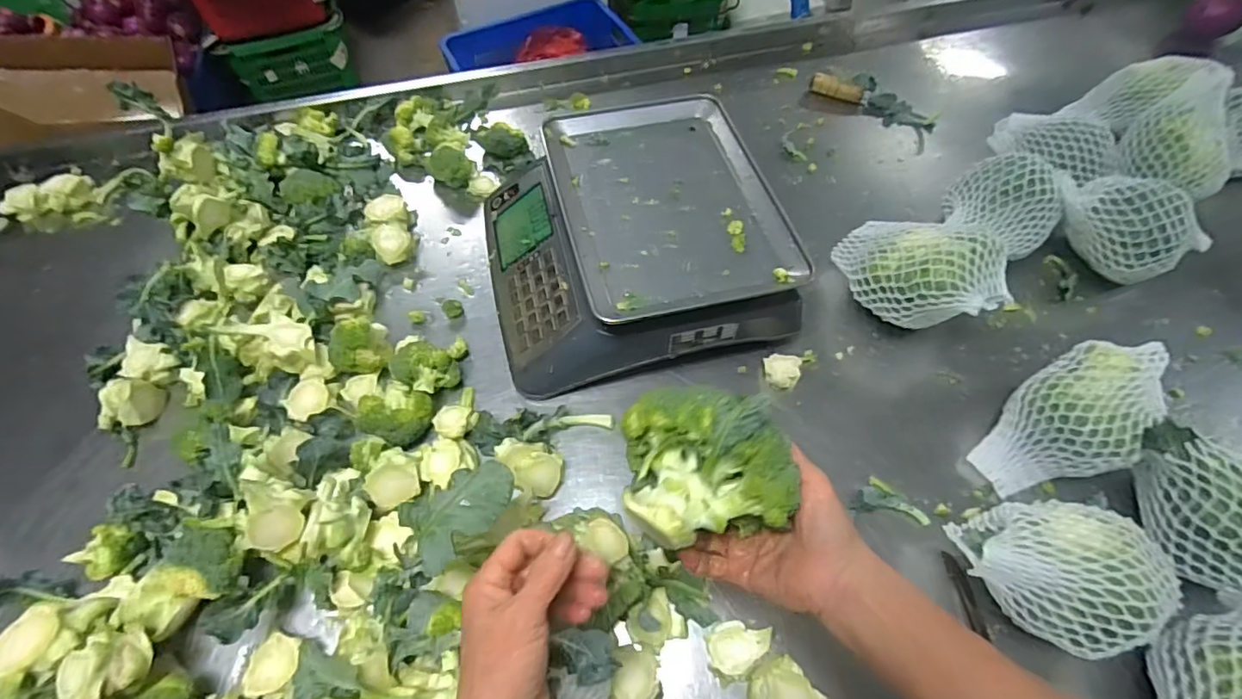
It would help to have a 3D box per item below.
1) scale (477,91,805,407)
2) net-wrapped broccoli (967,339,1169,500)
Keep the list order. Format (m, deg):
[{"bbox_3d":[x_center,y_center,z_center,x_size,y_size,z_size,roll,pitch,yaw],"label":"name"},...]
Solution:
[{"bbox_3d":[0.004,-0.139,0.663,0.332,0.102,0.329,-13,60,-8],"label":"scale"},{"bbox_3d":[0.448,0.071,0.545,0.163,0.112,0.104,-30,64,-17],"label":"net-wrapped broccoli"}]

